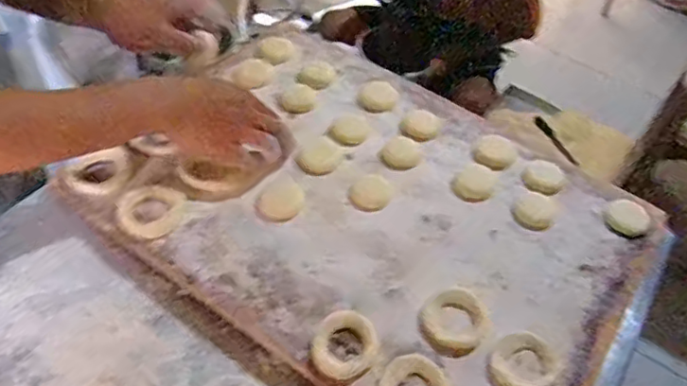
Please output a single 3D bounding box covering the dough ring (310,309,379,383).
[{"bbox_3d":[0.001,0.146,0.580,0.067,0.012,0.064,3,48,-3],"label":"dough ring"}]

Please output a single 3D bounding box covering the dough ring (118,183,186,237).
[{"bbox_3d":[-0.208,0.017,0.668,0.066,0.011,0.064,3,48,-3],"label":"dough ring"}]

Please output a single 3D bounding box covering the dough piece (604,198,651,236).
[{"bbox_3d":[0.340,0.029,0.730,0.056,0.011,0.049,-29,57,-28],"label":"dough piece"}]

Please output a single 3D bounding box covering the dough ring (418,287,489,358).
[{"bbox_3d":[0.108,0.124,0.600,0.064,0.009,0.069,3,48,-3],"label":"dough ring"}]

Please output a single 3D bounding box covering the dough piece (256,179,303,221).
[{"bbox_3d":[-0.068,0.008,0.692,0.044,0.012,0.055,35,54,23],"label":"dough piece"}]

